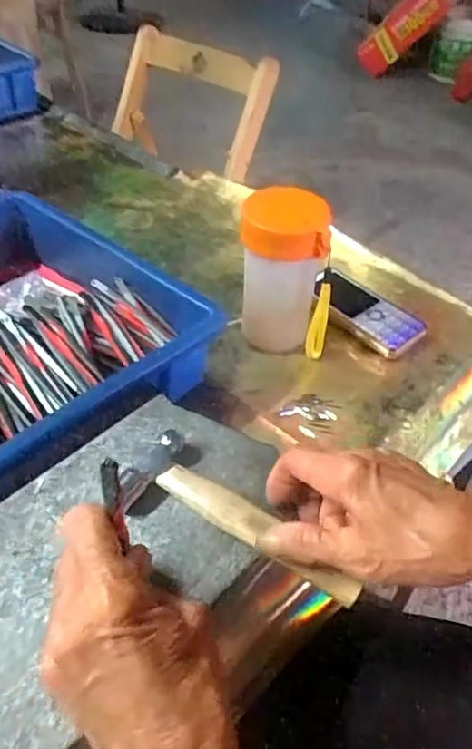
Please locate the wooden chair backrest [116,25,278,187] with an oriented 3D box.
[{"bbox_3d":[-0.089,-0.541,1.220,0.375,0.249,0.080,32,32,26],"label":"wooden chair backrest"}]

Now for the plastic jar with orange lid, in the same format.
[{"bbox_3d":[0.037,-0.085,0.509,0.071,0.144,0.062,2,44,0],"label":"plastic jar with orange lid"}]

